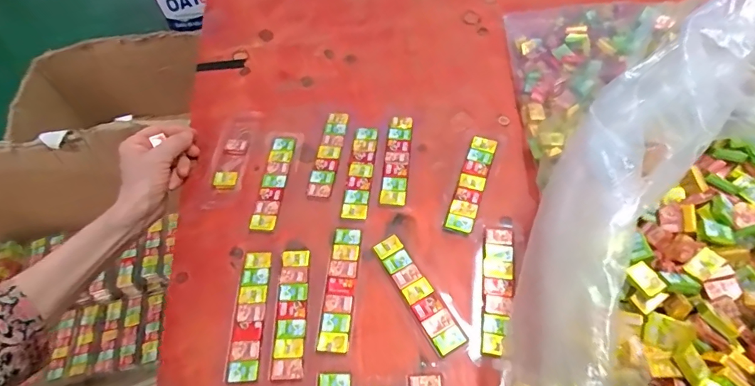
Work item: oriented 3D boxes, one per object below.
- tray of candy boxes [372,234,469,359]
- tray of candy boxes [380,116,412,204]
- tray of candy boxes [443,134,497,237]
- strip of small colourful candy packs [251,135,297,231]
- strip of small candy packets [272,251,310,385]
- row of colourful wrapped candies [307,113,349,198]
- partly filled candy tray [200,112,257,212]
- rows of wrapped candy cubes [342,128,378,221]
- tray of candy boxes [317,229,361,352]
[{"bbox_3d":[0.036,0.089,0.387,0.027,0.004,0.118,-28,60,-12],"label":"tray of candy boxes"},{"bbox_3d":[0.022,-0.039,0.471,0.026,0.004,0.118,5,58,8],"label":"tray of candy boxes"},{"bbox_3d":[0.099,-0.009,0.445,0.027,0.006,0.118,16,61,15],"label":"tray of candy boxes"},{"bbox_3d":[-0.113,-0.013,0.466,0.026,0.005,0.118,4,58,8],"label":"strip of small colourful candy packs"},{"bbox_3d":[-0.079,0.107,0.388,0.027,0.004,0.118,-4,58,2],"label":"strip of small candy packets"},{"bbox_3d":[-0.054,-0.045,0.480,0.025,0.004,0.115,6,59,9],"label":"row of colourful wrapped candies"},{"bbox_3d":[-0.171,-0.045,0.496,0.040,0.006,0.143,0,58,5],"label":"partly filled candy tray"},{"bbox_3d":[-0.018,-0.024,0.465,0.025,0.004,0.117,4,58,8],"label":"rows of wrapped candy cubes"},{"bbox_3d":[-0.033,0.087,0.396,0.026,0.004,0.115,2,58,6],"label":"tray of candy boxes"}]

